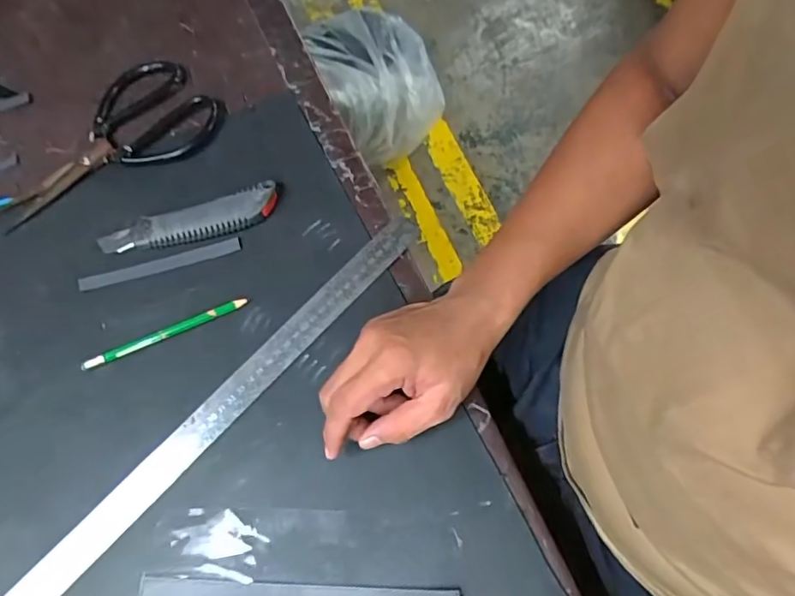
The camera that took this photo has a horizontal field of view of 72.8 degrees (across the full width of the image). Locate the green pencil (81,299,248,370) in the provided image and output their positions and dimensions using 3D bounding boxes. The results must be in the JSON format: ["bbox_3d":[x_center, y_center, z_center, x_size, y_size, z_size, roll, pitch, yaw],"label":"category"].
[{"bbox_3d":[-0.190,0.028,0.441,0.136,0.007,0.009,-23,67,-7],"label":"green pencil"}]

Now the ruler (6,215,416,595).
[{"bbox_3d":[-0.165,0.117,0.405,0.031,0.004,0.511,39,75,20],"label":"ruler"}]

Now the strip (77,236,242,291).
[{"bbox_3d":[-0.206,-0.029,0.469,0.140,0.004,0.013,-15,80,-2],"label":"strip"}]

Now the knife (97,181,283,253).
[{"bbox_3d":[-0.182,-0.066,0.473,0.162,0.021,0.036,-17,67,-4],"label":"knife"}]

